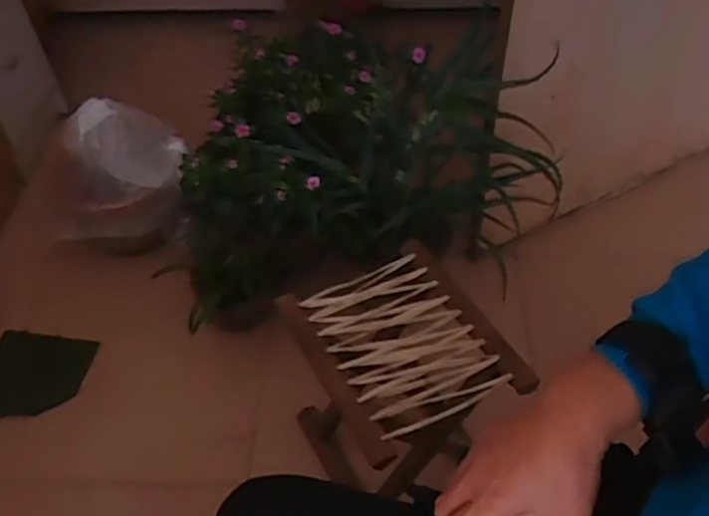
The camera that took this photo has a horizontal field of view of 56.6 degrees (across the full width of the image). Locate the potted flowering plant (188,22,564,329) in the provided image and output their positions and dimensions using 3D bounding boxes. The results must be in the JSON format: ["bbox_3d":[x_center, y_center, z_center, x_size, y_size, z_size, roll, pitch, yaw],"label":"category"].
[{"bbox_3d":[-0.006,-0.235,1.495,0.774,0.473,0.614,-4,50,0],"label":"potted flowering plant"}]

